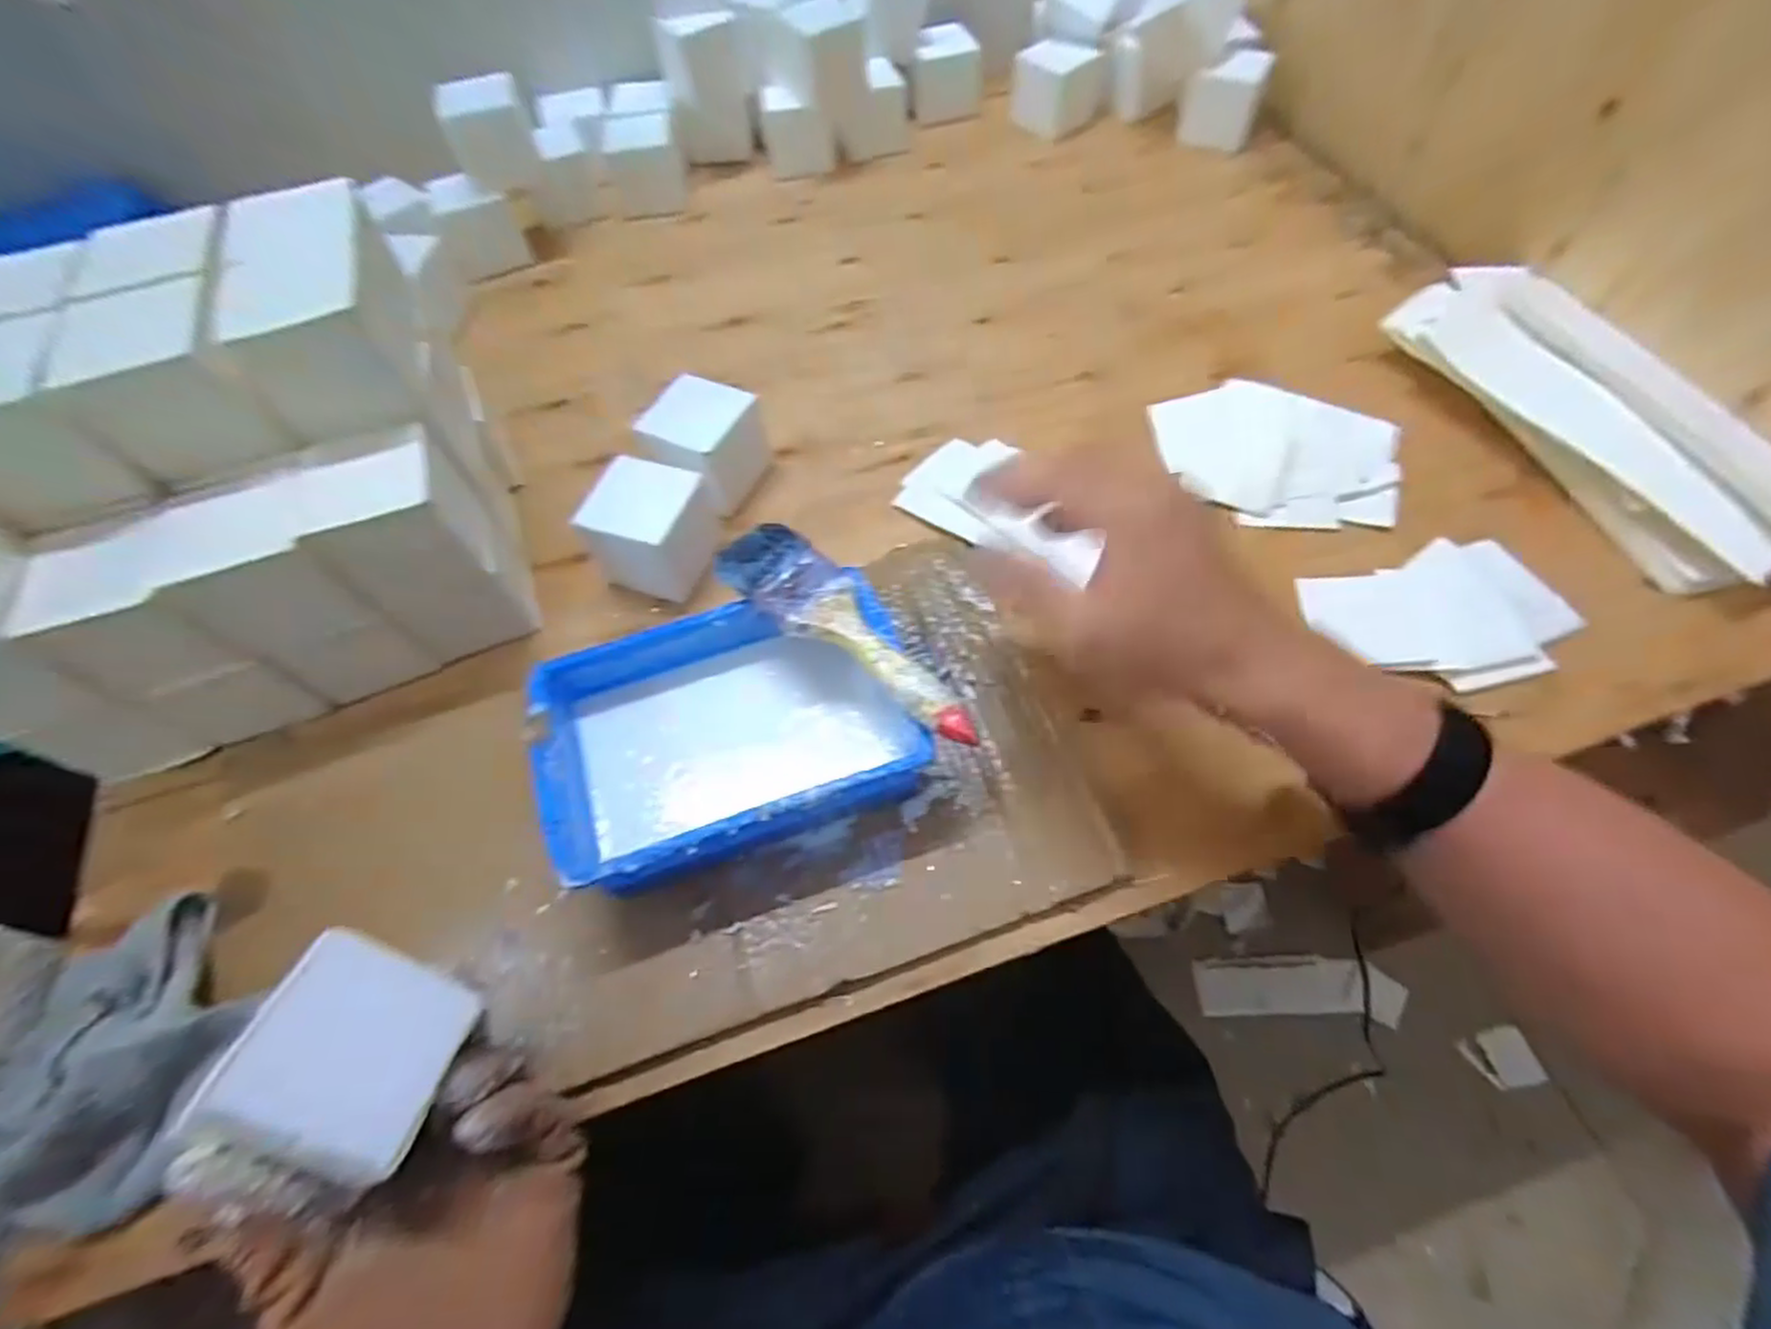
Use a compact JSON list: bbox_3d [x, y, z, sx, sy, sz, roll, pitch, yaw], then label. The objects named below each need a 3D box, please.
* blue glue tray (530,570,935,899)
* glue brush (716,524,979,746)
[{"bbox_3d":[-0.086,0.040,0.434,0.198,0.073,0.144,-17,60,-7],"label":"blue glue tray"},{"bbox_3d":[-0.021,-0.021,0.417,0.183,0.013,0.051,39,69,22],"label":"glue brush"}]

